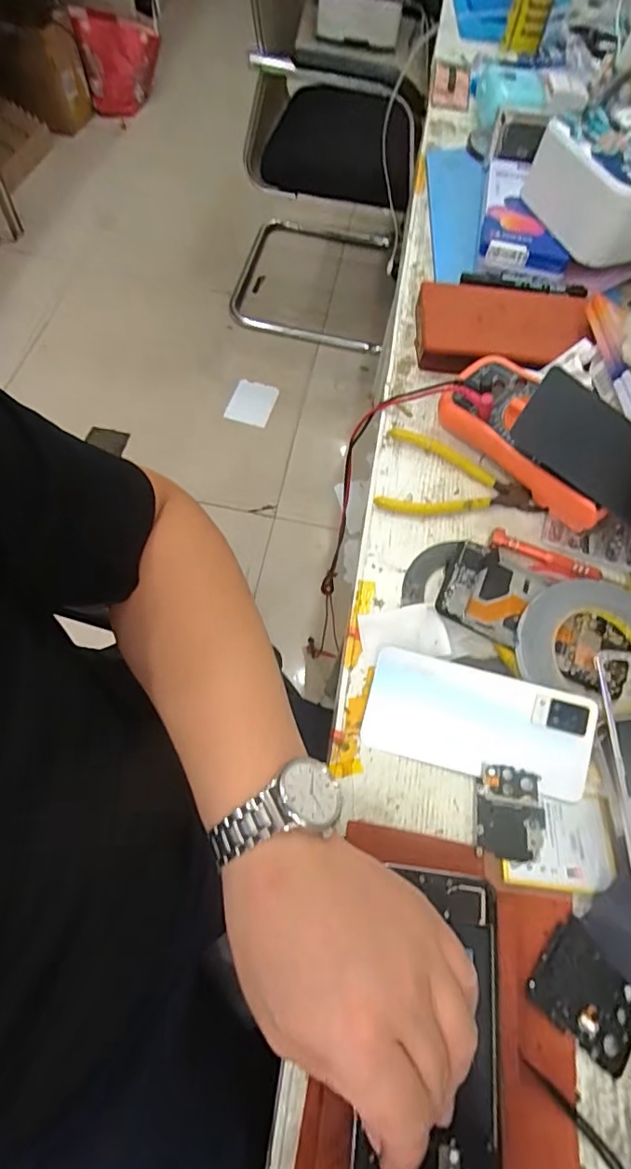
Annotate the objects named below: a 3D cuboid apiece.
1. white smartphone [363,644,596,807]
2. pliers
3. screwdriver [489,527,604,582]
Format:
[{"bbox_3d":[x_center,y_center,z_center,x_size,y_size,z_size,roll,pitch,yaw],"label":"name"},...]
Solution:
[{"bbox_3d":[0.115,0.097,0.373,0.156,0.007,0.072,14,81,6],"label":"white smartphone"},{"bbox_3d":[0.132,-0.091,0.472,0.143,0.010,0.089,16,63,3],"label":"pliers"},{"bbox_3d":[0.193,-0.022,0.441,0.096,0.015,0.019,21,63,5],"label":"screwdriver"}]

